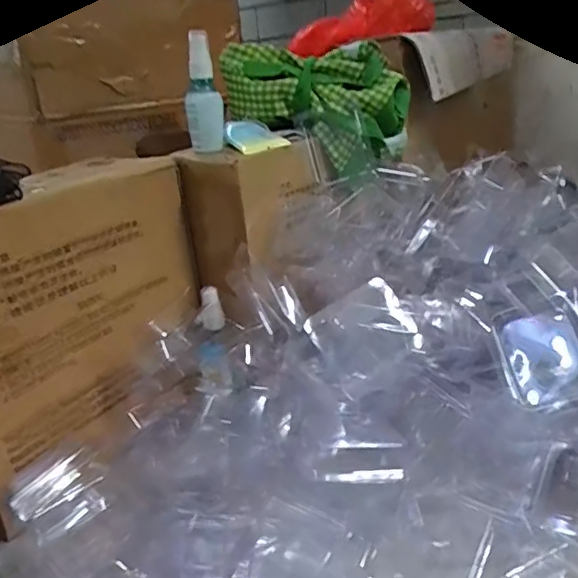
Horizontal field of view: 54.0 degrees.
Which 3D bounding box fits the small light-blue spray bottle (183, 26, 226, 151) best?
[{"bbox_3d":[-0.091,-0.207,0.602,0.038,0.119,0.033,-7,24,-4],"label":"small light-blue spray bottle"}]

